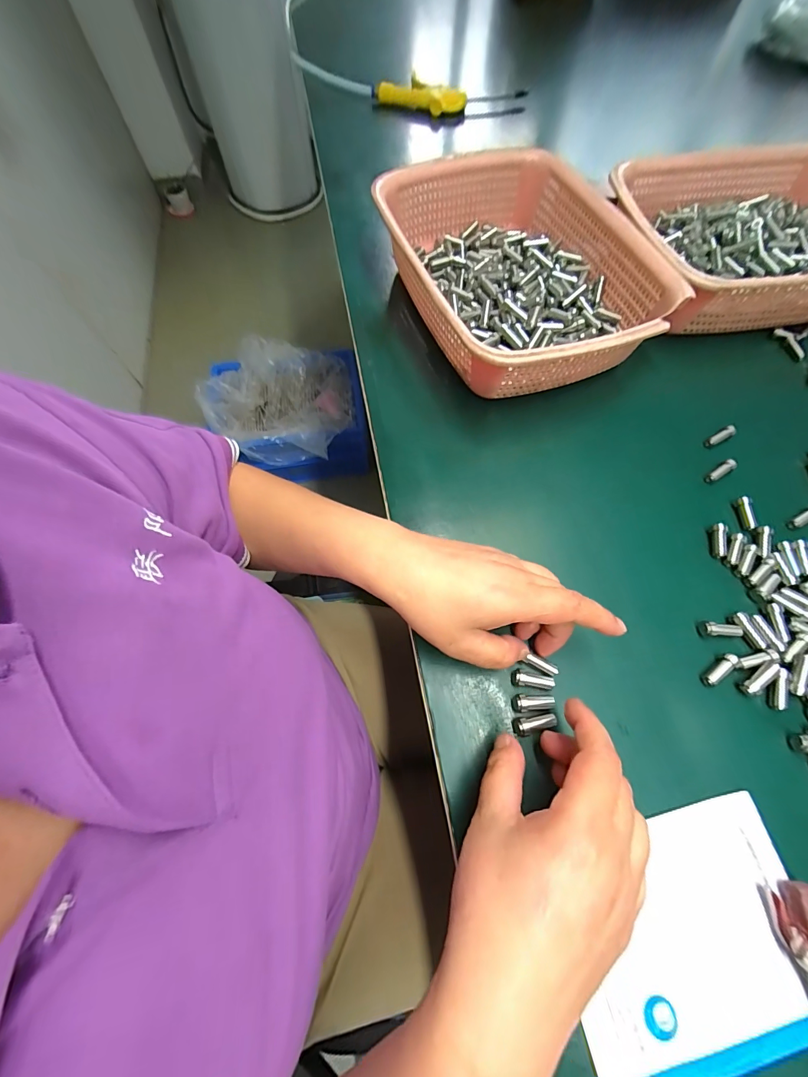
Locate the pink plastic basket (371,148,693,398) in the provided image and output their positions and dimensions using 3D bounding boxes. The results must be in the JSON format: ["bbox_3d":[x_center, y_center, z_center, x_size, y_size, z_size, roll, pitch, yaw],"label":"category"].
[{"bbox_3d":[0.115,-0.265,0.393,0.235,0.073,0.291,-15,67,-6],"label":"pink plastic basket"}]

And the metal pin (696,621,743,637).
[{"bbox_3d":[0.229,0.066,0.285,0.027,0.010,0.011,-1,66,0],"label":"metal pin"}]

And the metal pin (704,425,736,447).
[{"bbox_3d":[0.288,-0.093,0.356,0.031,0.008,0.008,-28,69,-12],"label":"metal pin"}]

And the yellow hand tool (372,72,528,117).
[{"bbox_3d":[0.066,-0.680,0.610,0.229,0.033,0.044,15,67,7],"label":"yellow hand tool"}]

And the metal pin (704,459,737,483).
[{"bbox_3d":[0.276,-0.059,0.341,0.030,0.010,0.009,-31,69,-13],"label":"metal pin"}]

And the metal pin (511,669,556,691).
[{"bbox_3d":[0.088,0.096,0.266,0.028,0.007,0.010,9,66,4],"label":"metal pin"}]

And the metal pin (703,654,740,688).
[{"bbox_3d":[0.219,0.092,0.272,0.028,0.010,0.010,-35,70,-14],"label":"metal pin"}]

